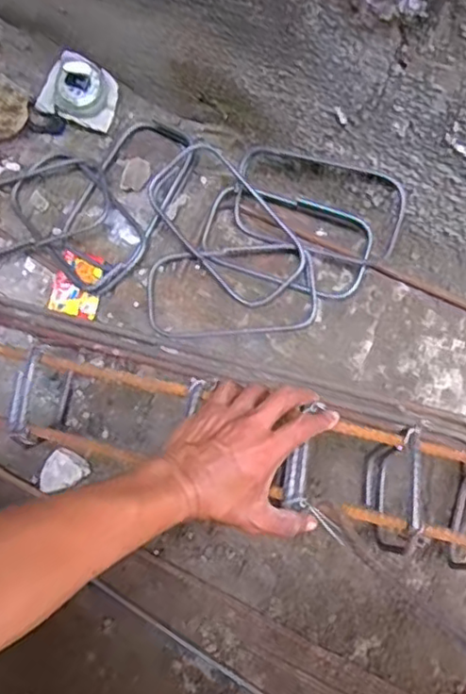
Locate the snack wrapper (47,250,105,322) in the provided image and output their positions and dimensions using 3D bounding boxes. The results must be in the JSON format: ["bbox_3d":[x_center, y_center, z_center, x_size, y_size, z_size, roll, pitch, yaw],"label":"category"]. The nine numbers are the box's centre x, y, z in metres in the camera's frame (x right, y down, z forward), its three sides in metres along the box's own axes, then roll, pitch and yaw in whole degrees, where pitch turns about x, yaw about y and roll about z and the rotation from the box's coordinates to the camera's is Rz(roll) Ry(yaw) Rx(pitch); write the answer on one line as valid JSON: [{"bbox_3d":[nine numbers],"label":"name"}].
[{"bbox_3d":[-0.197,-0.081,0.805,0.063,0.013,0.083,12,73,3],"label":"snack wrapper"}]

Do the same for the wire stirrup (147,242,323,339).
[{"bbox_3d":[-0.003,-0.071,0.768,0.207,0.024,0.108,-4,81,3],"label":"wire stirrup"}]

